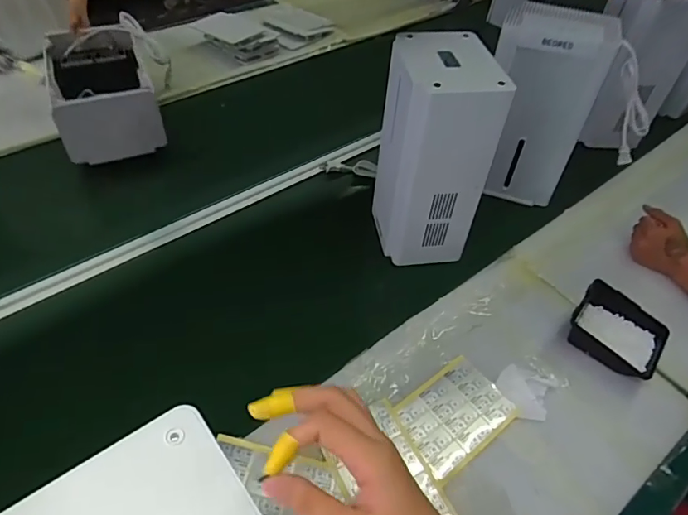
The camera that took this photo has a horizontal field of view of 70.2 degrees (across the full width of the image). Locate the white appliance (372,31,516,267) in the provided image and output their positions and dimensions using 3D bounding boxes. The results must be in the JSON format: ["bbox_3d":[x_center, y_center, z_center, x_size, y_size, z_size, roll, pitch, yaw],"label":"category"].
[{"bbox_3d":[0.146,-0.176,0.847,0.144,0.339,0.197,-3,49,-8],"label":"white appliance"}]

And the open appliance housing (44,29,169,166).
[{"bbox_3d":[-0.536,-0.375,1.094,0.189,0.127,0.340,-17,52,-18],"label":"open appliance housing"}]

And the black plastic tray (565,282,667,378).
[{"bbox_3d":[0.441,0.122,0.794,0.142,0.051,0.124,38,56,26],"label":"black plastic tray"}]

